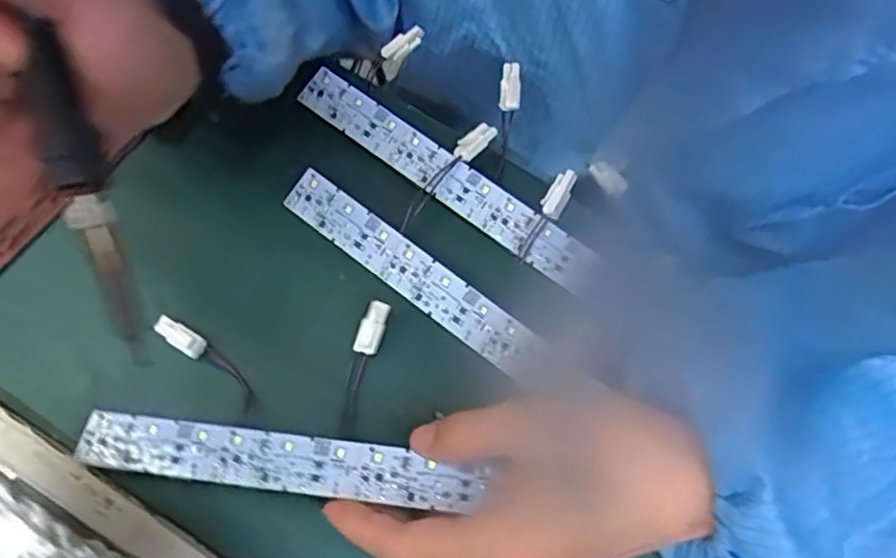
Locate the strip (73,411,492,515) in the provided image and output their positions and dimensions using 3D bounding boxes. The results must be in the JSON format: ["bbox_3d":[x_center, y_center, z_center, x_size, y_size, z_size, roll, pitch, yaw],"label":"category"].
[{"bbox_3d":[-0.076,0.079,0.285,0.175,0.006,0.027,5,71,8],"label":"strip"}]

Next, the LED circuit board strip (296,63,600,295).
[{"bbox_3d":[-0.003,-0.057,0.352,0.184,0.008,0.025,37,74,11],"label":"LED circuit board strip"}]

